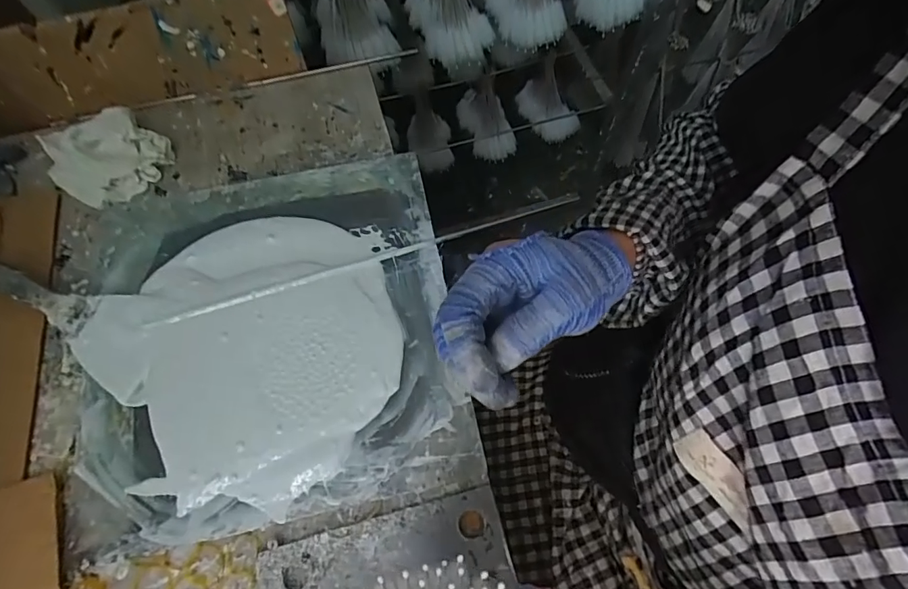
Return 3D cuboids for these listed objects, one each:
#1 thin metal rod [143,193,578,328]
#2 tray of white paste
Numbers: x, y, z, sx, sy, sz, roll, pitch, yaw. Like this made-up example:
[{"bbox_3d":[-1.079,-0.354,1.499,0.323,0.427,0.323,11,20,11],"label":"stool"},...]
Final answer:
[{"bbox_3d":[-0.078,-0.038,0.495,0.445,0.006,0.012,-18,67,-7],"label":"thin metal rod"},{"bbox_3d":[-0.177,0.028,0.463,0.335,0.020,0.341,-10,65,-5],"label":"tray of white paste"}]

